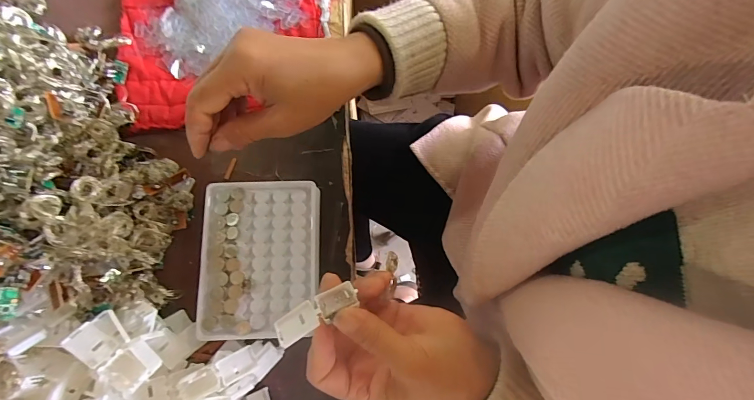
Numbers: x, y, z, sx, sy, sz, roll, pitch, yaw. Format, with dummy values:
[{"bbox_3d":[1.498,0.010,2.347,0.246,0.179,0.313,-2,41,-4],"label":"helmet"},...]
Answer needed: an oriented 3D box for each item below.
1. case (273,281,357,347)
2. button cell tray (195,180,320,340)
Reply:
[{"bbox_3d":[-0.039,0.072,0.238,0.055,0.011,0.018,-31,78,-14],"label":"case"},{"bbox_3d":[-0.101,0.049,0.316,0.097,0.022,0.128,0,77,-3],"label":"button cell tray"}]

